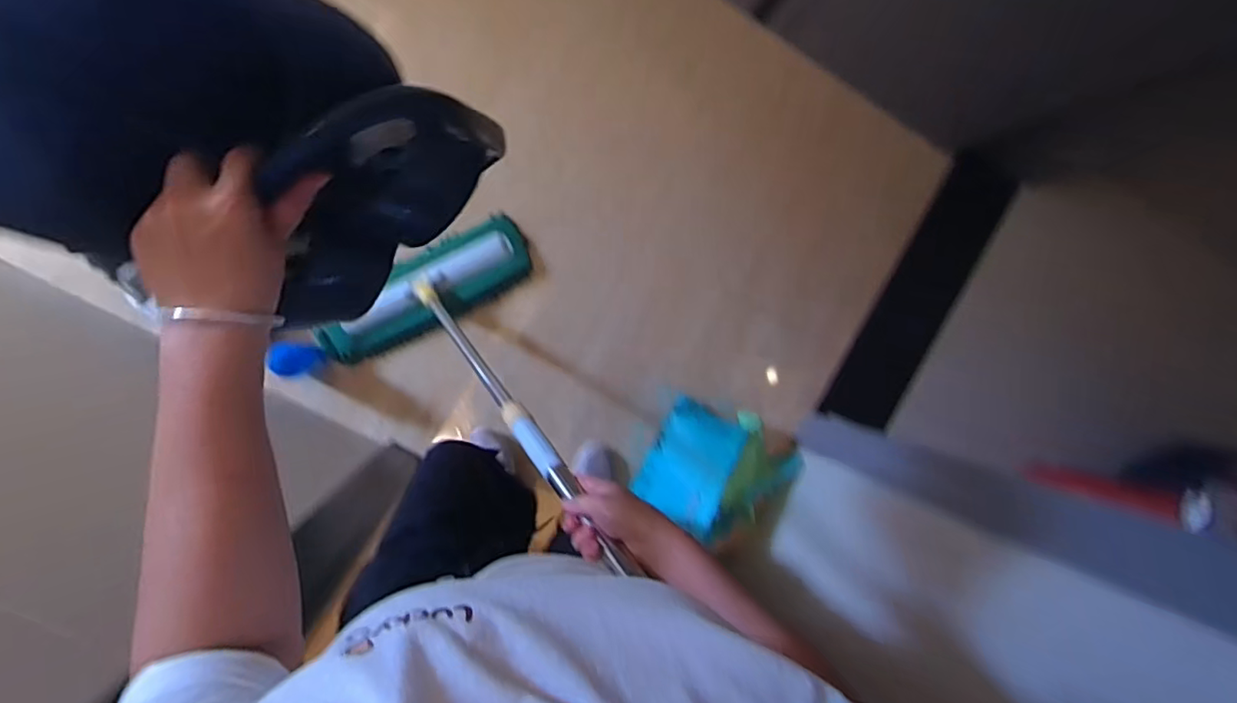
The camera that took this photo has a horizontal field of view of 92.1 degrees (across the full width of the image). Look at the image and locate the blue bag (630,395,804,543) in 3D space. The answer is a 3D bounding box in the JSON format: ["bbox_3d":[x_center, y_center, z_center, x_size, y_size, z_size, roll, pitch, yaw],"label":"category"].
[{"bbox_3d":[0.246,0.293,1.375,0.353,0.210,0.316,31,88,-9],"label":"blue bag"}]

